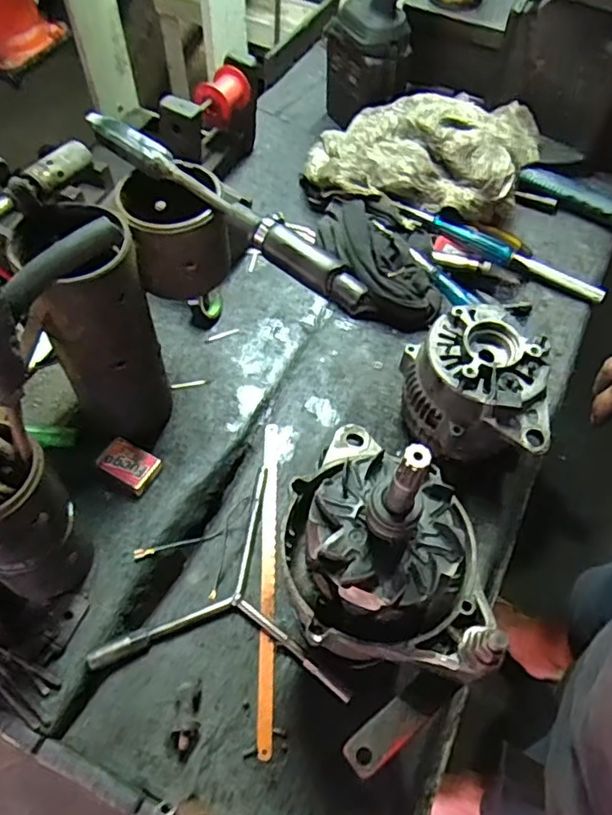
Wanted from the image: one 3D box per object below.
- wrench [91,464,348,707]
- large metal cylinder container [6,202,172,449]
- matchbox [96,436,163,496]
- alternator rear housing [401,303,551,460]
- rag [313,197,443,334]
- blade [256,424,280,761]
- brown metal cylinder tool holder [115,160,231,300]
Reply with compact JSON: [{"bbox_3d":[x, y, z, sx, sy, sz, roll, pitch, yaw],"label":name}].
[{"bbox_3d":[-0.059,0.150,0.558,0.215,0.029,0.201,8,58,3],"label":"wrench"},{"bbox_3d":[-0.180,-0.061,0.538,0.084,0.225,0.092,1,58,-2],"label":"large metal cylinder container"},{"bbox_3d":[-0.176,0.057,0.597,0.057,0.014,0.041,25,60,13],"label":"matchbox"},{"bbox_3d":[0.165,-0.014,0.590,0.127,0.110,0.143,3,58,0],"label":"alternator rear housing"},{"bbox_3d":[0.088,-0.182,0.737,0.146,0.071,0.159,-1,58,-3],"label":"rag"},{"bbox_3d":[-0.036,0.153,0.567,0.016,0.009,0.306,0,58,-2],"label":"blade"},{"bbox_3d":[-0.111,-0.154,0.518,0.085,0.091,0.086,-11,59,-9],"label":"brown metal cylinder tool holder"}]

